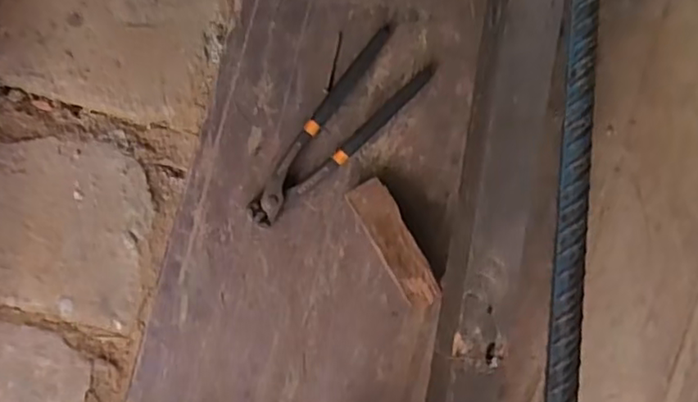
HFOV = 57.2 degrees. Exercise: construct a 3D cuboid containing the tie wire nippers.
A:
[{"bbox_3d":[-0.015,-0.065,0.619,0.063,0.017,0.221,42,90,-6],"label":"tie wire nippers"}]

